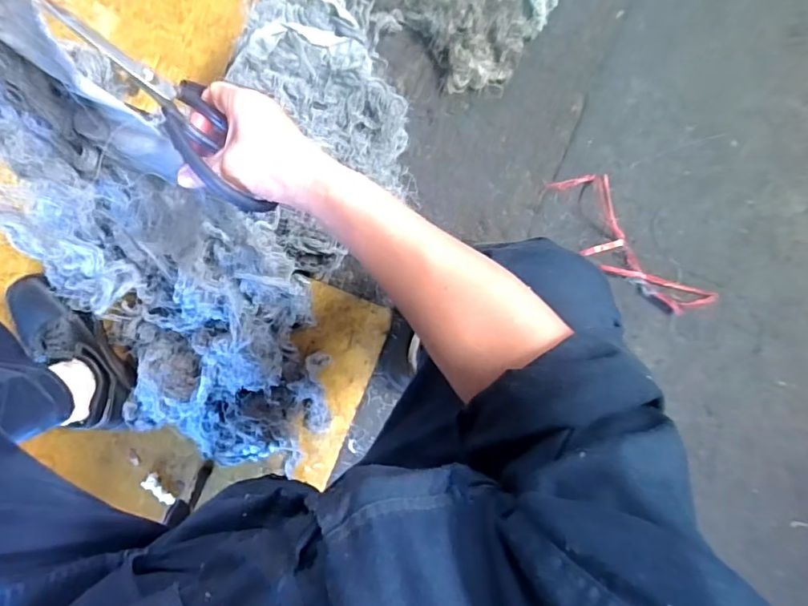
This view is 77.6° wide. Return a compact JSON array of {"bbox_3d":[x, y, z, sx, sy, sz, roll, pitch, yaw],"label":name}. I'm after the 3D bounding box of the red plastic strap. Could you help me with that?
[{"bbox_3d":[0.385,-0.095,0.870,0.331,0.031,0.119,45,82,-3],"label":"red plastic strap"}]

